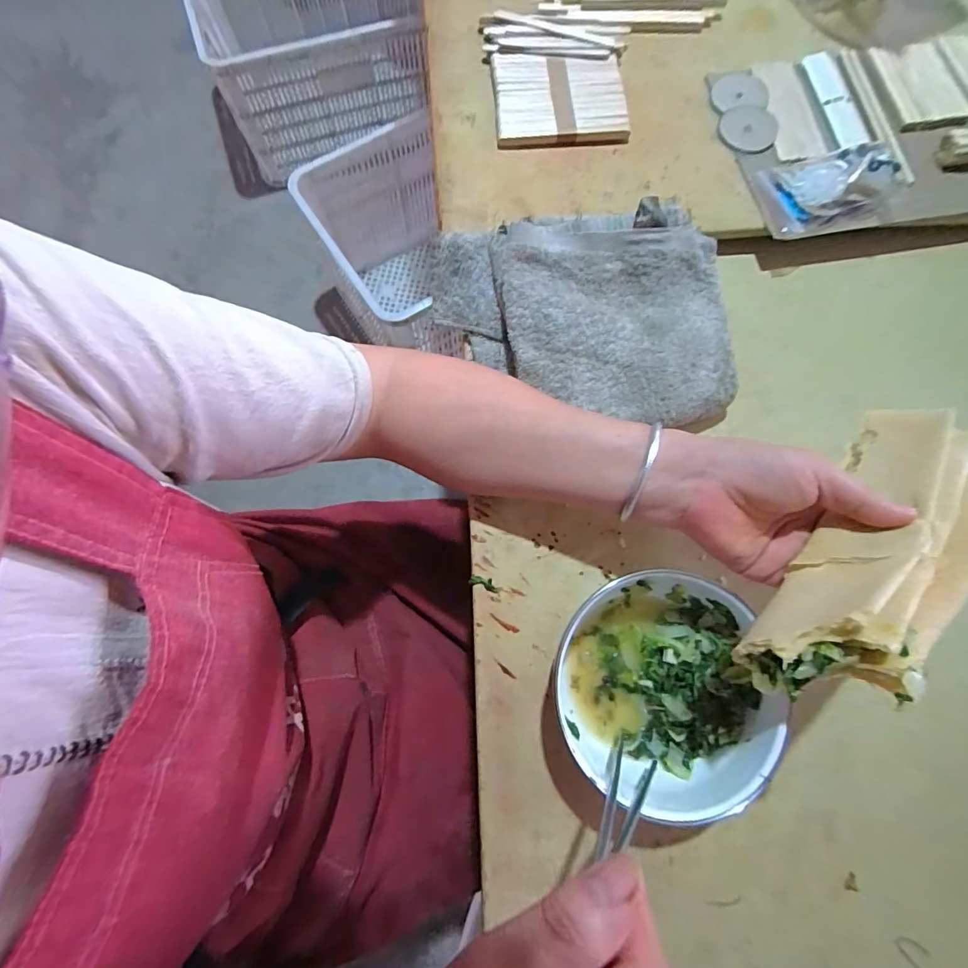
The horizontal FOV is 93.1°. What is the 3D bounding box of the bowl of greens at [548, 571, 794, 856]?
[{"bbox_3d":[0.114,0.136,0.307,0.138,0.063,0.128,0,78,-1],"label":"bowl of greens"}]

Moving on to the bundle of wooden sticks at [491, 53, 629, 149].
[{"bbox_3d":[0.072,-0.369,0.438,0.122,0.011,0.104,-4,78,-2],"label":"bundle of wooden sticks"}]

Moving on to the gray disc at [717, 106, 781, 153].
[{"bbox_3d":[0.250,-0.335,0.431,0.054,0.004,0.049,-26,80,-6],"label":"gray disc"}]

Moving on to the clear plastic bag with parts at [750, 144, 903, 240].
[{"bbox_3d":[0.302,-0.256,0.398,0.107,0.038,0.076,-1,78,-1],"label":"clear plastic bag with parts"}]

